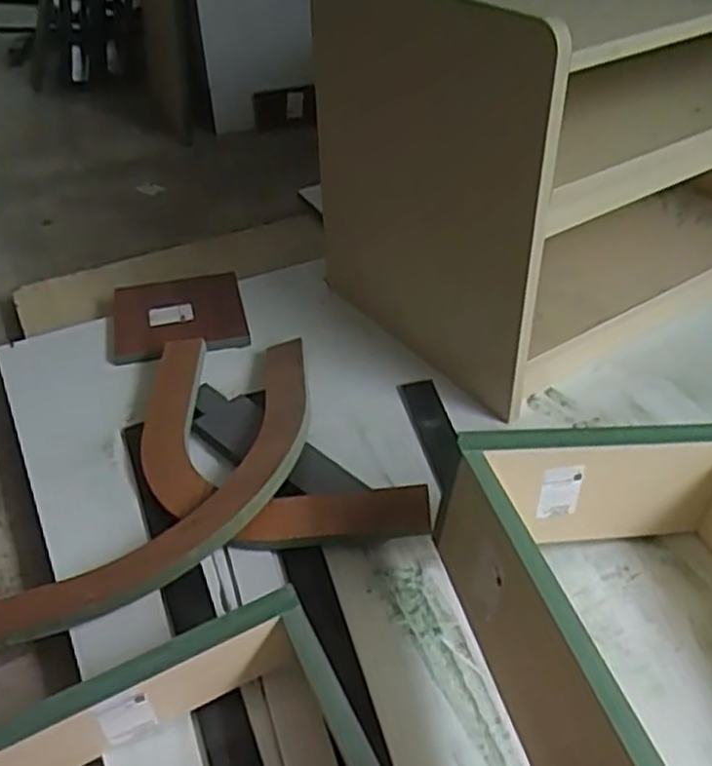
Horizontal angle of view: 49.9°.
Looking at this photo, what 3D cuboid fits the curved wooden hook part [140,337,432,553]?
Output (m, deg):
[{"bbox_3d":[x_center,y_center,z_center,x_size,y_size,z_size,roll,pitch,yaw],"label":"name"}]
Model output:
[{"bbox_3d":[-0.123,0.080,0.807,0.395,0.033,0.169,29,49,34],"label":"curved wooden hook part"}]

